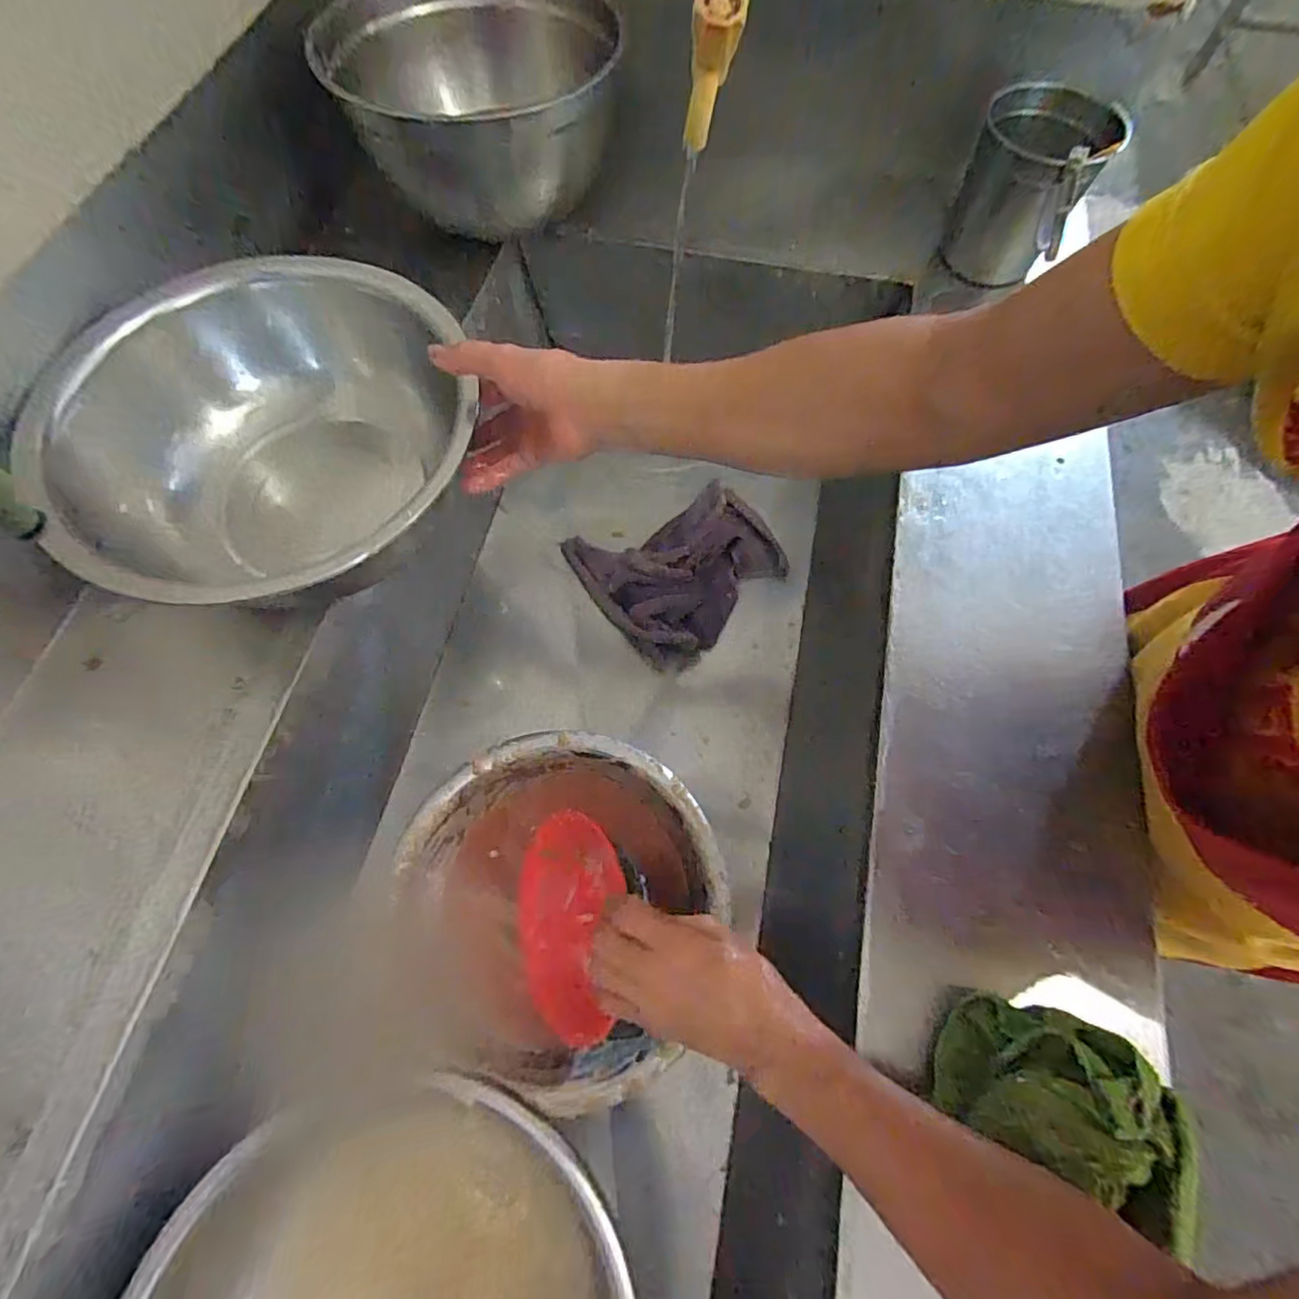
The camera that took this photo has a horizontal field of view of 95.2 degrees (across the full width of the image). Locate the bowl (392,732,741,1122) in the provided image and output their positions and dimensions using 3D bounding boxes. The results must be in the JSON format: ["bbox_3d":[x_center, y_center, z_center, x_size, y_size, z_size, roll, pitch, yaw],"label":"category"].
[{"bbox_3d":[-0.067,0.218,0.540,0.274,0.099,0.287,-41,73,-15],"label":"bowl"}]

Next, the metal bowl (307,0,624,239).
[{"bbox_3d":[-0.187,-0.607,0.667,0.311,0.130,0.287,-7,68,-3],"label":"metal bowl"}]

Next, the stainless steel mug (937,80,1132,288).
[{"bbox_3d":[0.404,-0.495,0.649,0.119,0.143,0.141,22,69,9],"label":"stainless steel mug"}]

